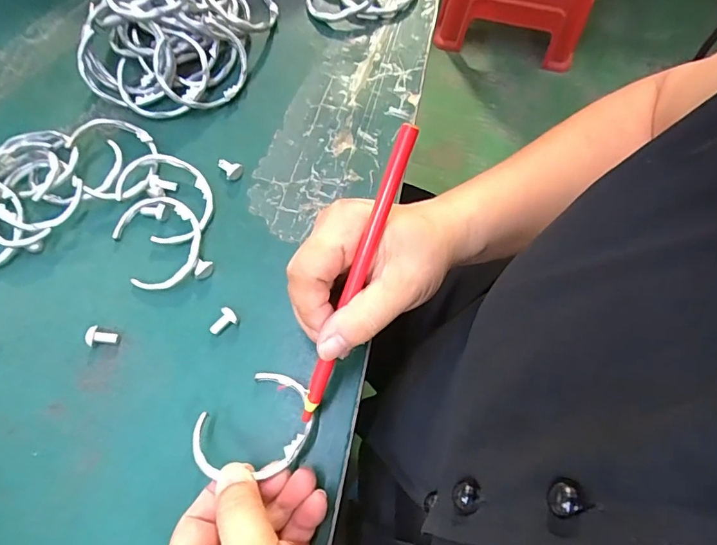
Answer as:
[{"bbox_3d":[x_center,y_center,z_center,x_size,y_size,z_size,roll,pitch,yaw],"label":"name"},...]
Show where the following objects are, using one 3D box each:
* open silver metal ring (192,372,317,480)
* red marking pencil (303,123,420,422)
[{"bbox_3d":[-0.055,0.086,0.256,0.056,0.006,0.069,37,54,27],"label":"open silver metal ring"},{"bbox_3d":[-0.002,0.006,0.241,0.010,0.007,0.165,21,104,8],"label":"red marking pencil"}]

